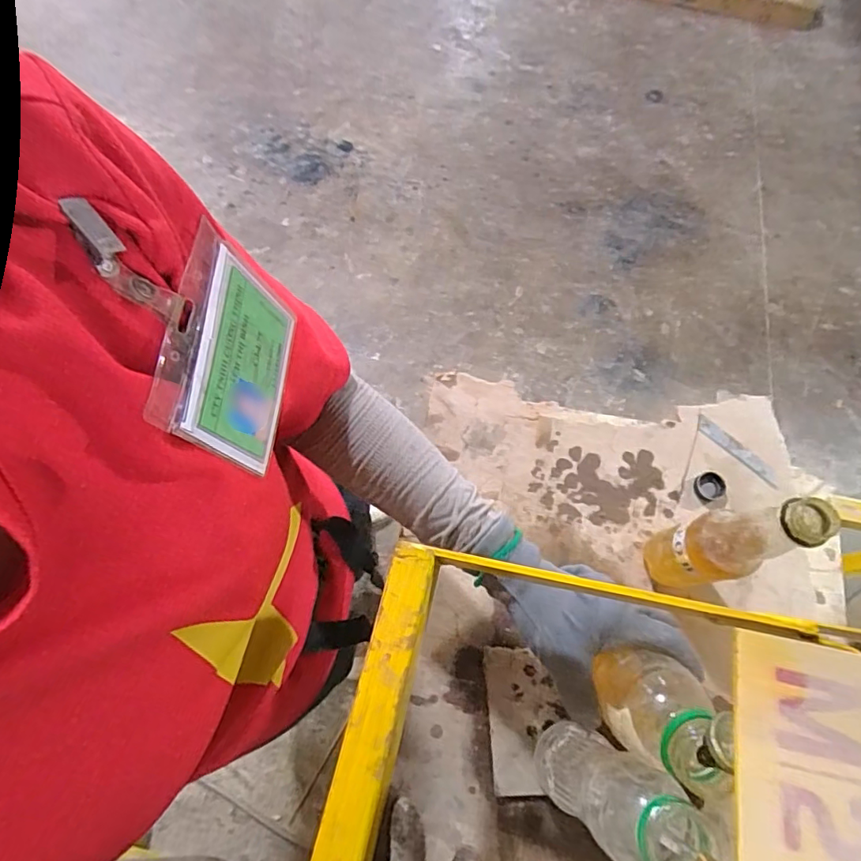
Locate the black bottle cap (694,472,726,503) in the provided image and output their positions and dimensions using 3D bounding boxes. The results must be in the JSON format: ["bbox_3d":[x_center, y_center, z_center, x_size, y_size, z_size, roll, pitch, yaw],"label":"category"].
[{"bbox_3d":[0.295,0.060,0.554,0.028,0.011,0.029,0,70,-1],"label":"black bottle cap"}]

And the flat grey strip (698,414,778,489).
[{"bbox_3d":[0.335,0.022,0.571,0.102,0.006,0.018,41,74,13],"label":"flat grey strip"}]

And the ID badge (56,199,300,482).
[{"bbox_3d":[-0.102,-0.044,0.234,0.007,0.124,0.096,-3,66,19],"label":"ID badge"}]

